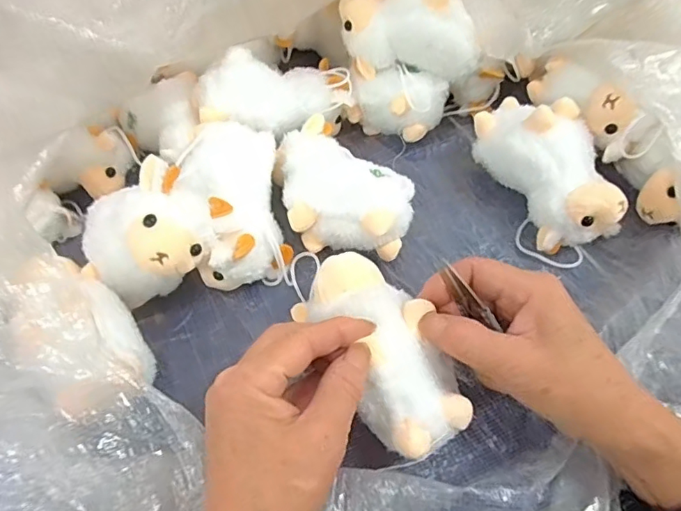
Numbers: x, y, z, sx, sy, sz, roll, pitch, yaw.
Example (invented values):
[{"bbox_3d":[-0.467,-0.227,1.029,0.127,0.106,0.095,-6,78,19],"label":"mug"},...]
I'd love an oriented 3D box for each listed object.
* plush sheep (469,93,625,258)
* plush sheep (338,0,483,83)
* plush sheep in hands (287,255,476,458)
[{"bbox_3d":[0.157,-0.066,0.388,0.067,0.071,0.115,-24,54,-13],"label":"plush sheep"},{"bbox_3d":[0.052,-0.171,0.412,0.063,0.073,0.098,-35,58,-21],"label":"plush sheep"},{"bbox_3d":[0.022,0.051,0.300,0.055,0.054,0.125,-24,56,-13],"label":"plush sheep in hands"}]

